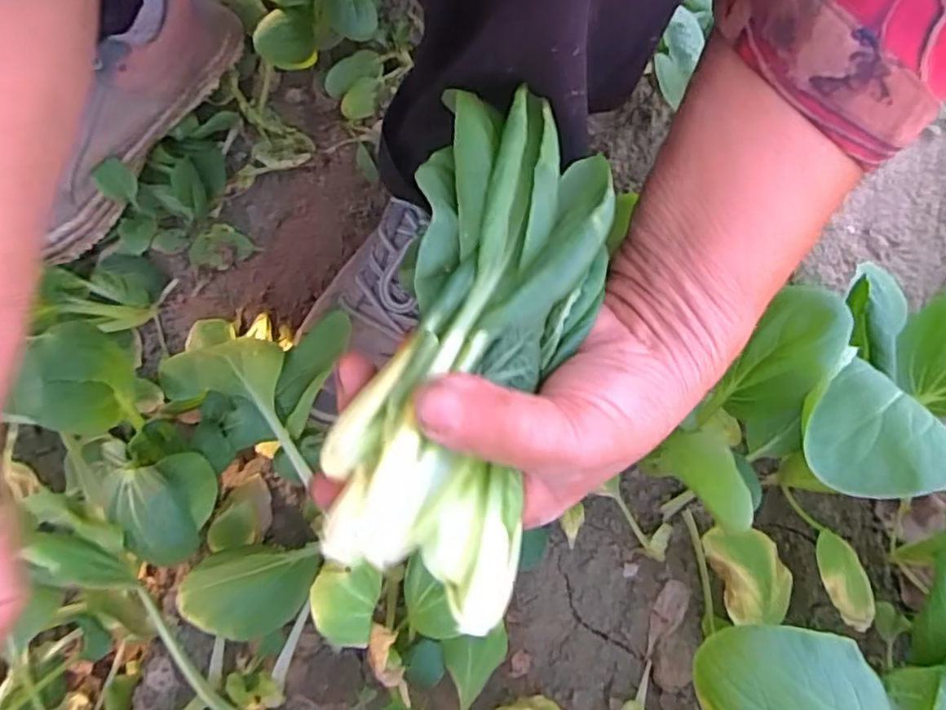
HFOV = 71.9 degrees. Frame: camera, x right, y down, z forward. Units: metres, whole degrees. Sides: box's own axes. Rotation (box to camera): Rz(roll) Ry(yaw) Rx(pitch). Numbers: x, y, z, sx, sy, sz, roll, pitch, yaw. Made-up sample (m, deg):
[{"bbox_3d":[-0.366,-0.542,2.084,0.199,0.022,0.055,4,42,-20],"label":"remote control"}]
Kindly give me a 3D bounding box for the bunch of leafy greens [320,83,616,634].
[{"bbox_3d":[0.006,-0.001,0.212,0.066,0.060,0.165,15,84,6],"label":"bunch of leafy greens"}]

